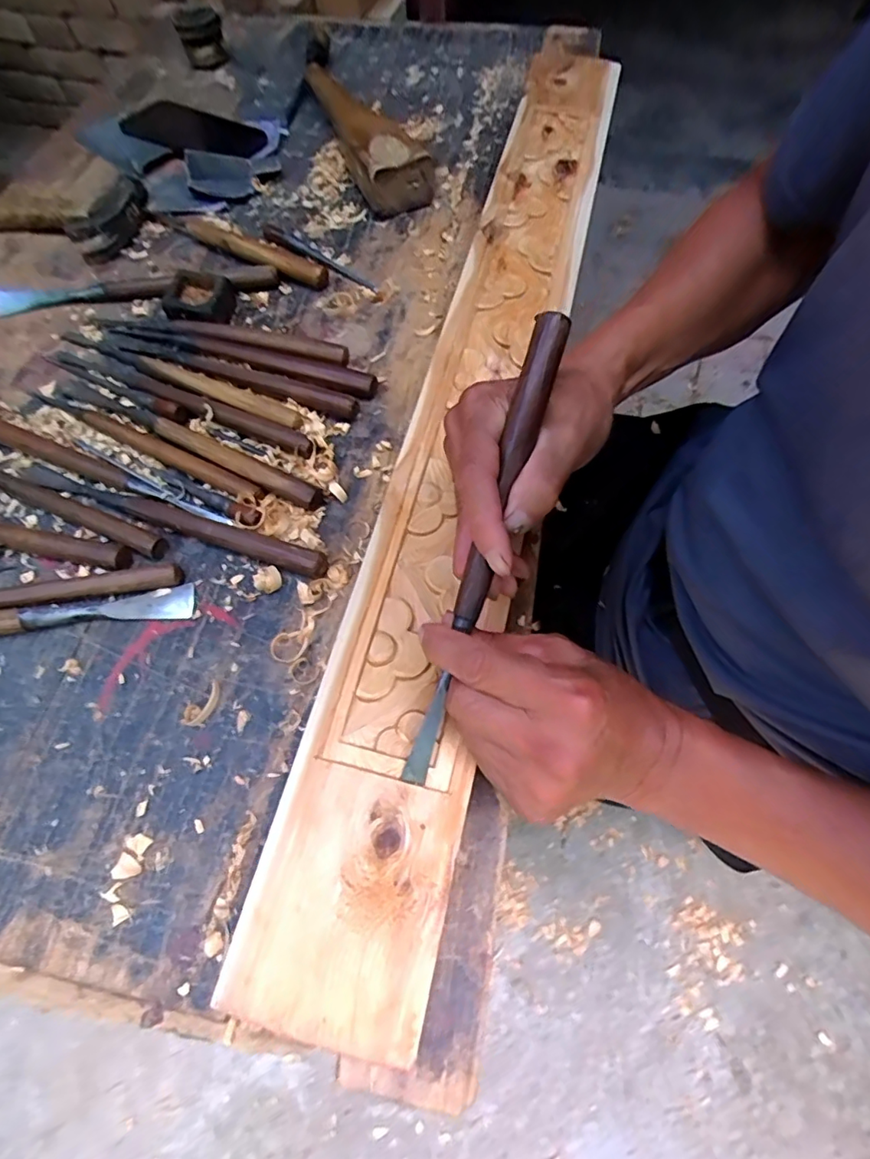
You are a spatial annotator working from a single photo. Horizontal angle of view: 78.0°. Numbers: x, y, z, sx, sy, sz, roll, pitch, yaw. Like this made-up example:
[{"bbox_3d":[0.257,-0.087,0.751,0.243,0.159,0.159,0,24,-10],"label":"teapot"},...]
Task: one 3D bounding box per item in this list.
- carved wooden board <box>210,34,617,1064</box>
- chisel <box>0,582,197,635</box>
[{"bbox_3d":[0.041,-0.196,0.451,0.116,0.036,0.892,10,64,9],"label":"carved wooden board"},{"bbox_3d":[-0.293,0.027,0.356,0.255,0.020,0.022,-9,63,0],"label":"chisel"}]

